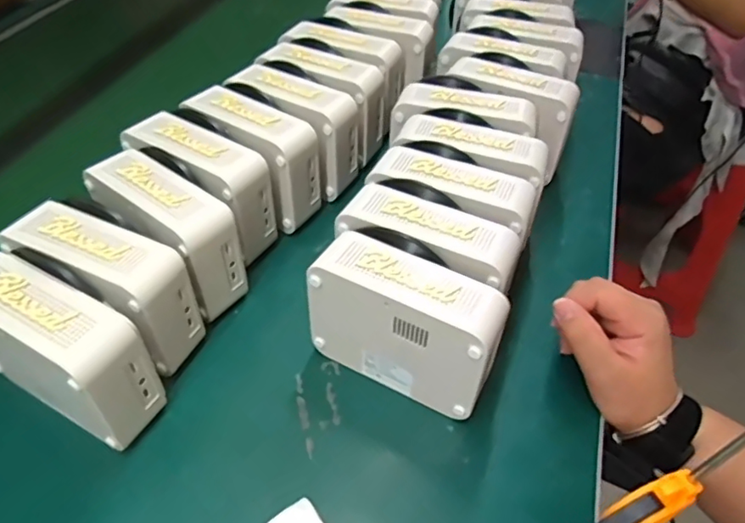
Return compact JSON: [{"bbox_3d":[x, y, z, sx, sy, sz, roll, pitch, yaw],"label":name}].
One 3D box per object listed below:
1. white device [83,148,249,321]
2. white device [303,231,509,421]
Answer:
[{"bbox_3d":[-0.159,-0.022,0.433,0.121,0.087,0.057,31,56,25],"label":"white device"},{"bbox_3d":[0.025,0.040,0.383,0.125,0.095,0.056,22,52,19],"label":"white device"}]

